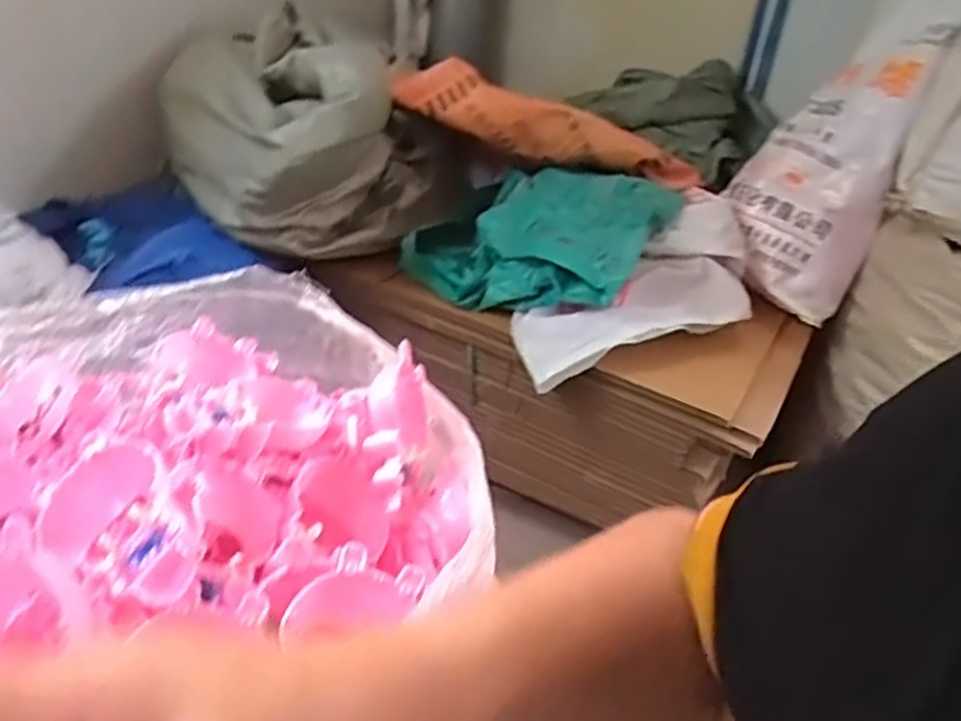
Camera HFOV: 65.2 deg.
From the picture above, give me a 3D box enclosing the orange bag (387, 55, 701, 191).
[{"bbox_3d":[0.160,-0.484,1.588,0.709,0.140,0.144,10,20,-23],"label":"orange bag"}]

